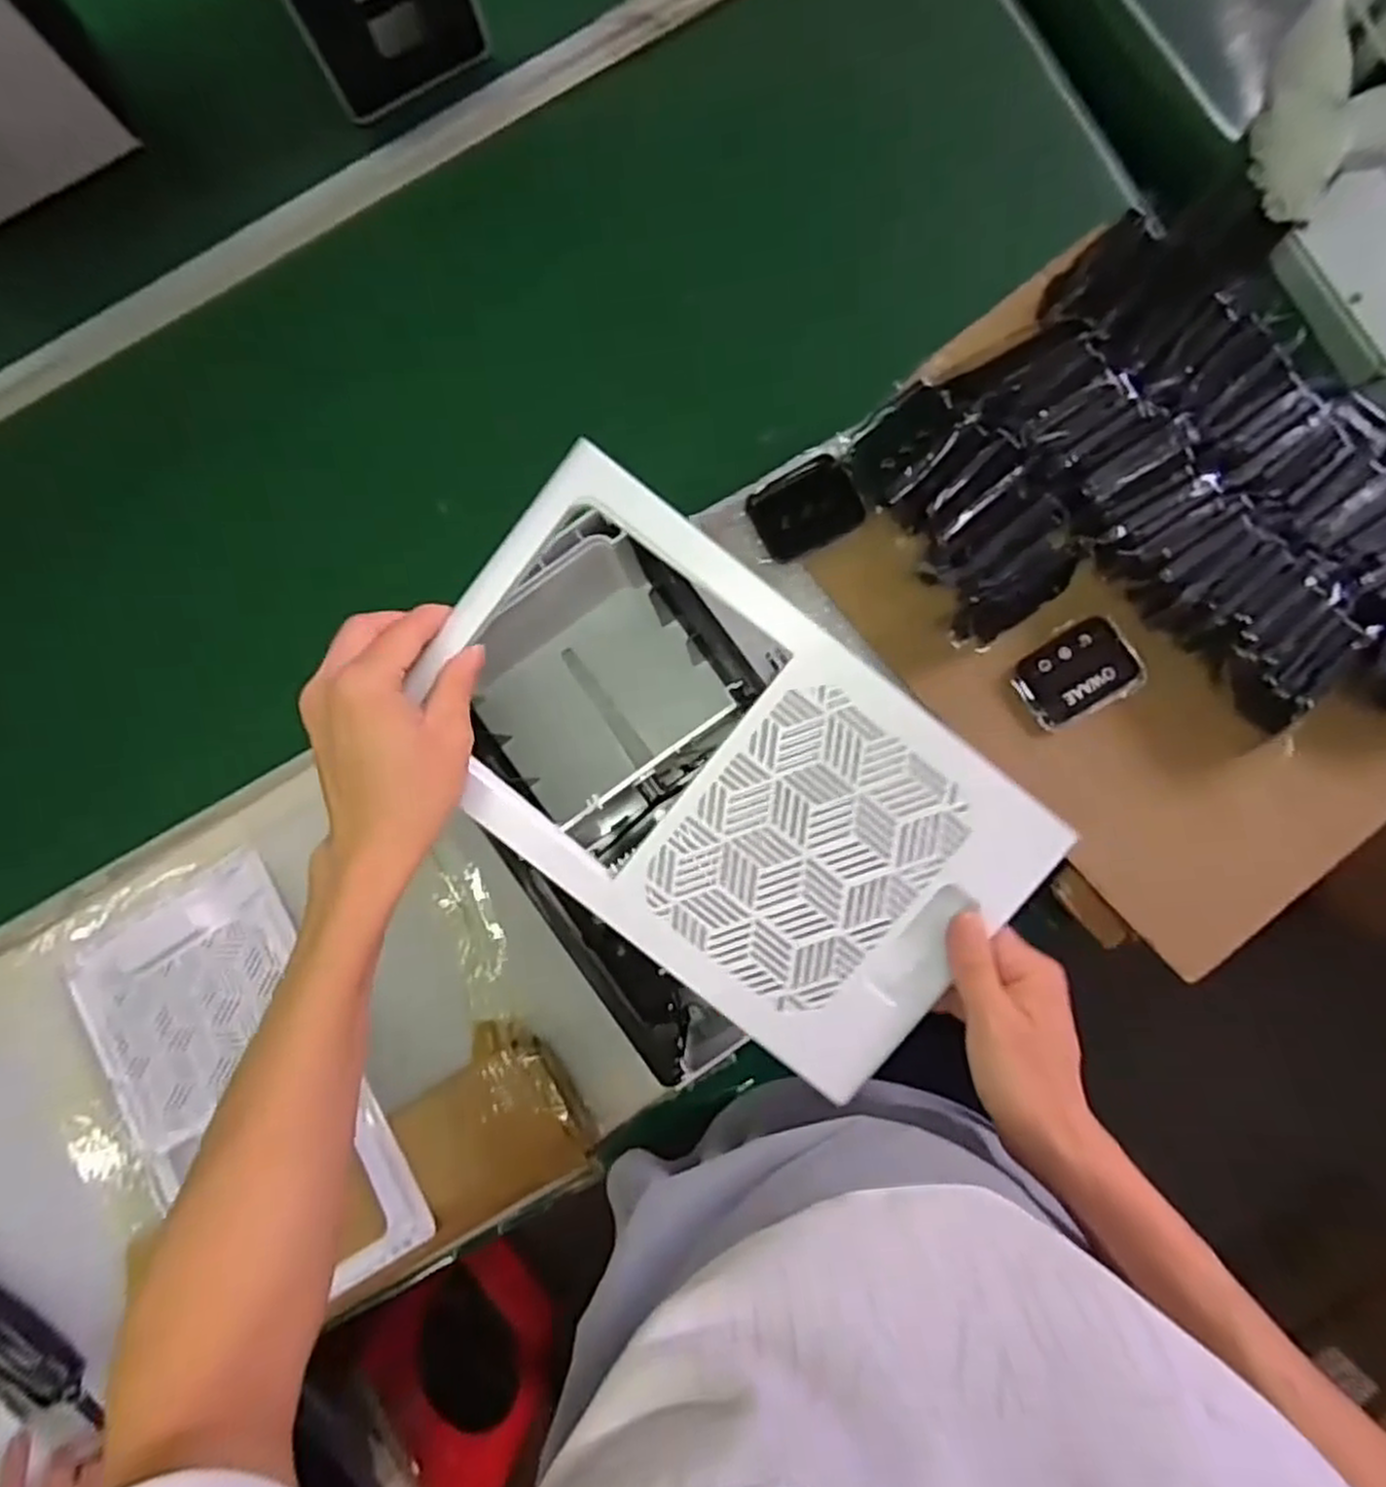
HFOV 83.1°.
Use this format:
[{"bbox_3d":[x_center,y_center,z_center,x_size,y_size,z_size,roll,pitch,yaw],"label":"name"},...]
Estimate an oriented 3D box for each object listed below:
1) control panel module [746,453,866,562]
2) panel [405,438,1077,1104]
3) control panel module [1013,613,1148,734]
[{"bbox_3d":[0.092,-0.191,0.631,0.081,0.031,0.057,-31,85,0],"label":"control panel module"},{"bbox_3d":[0.014,0.020,0.429,0.336,0.008,0.198,39,96,-1],"label":"panel"},{"bbox_3d":[0.306,-0.057,0.622,0.096,0.012,0.068,-26,85,1],"label":"control panel module"}]

